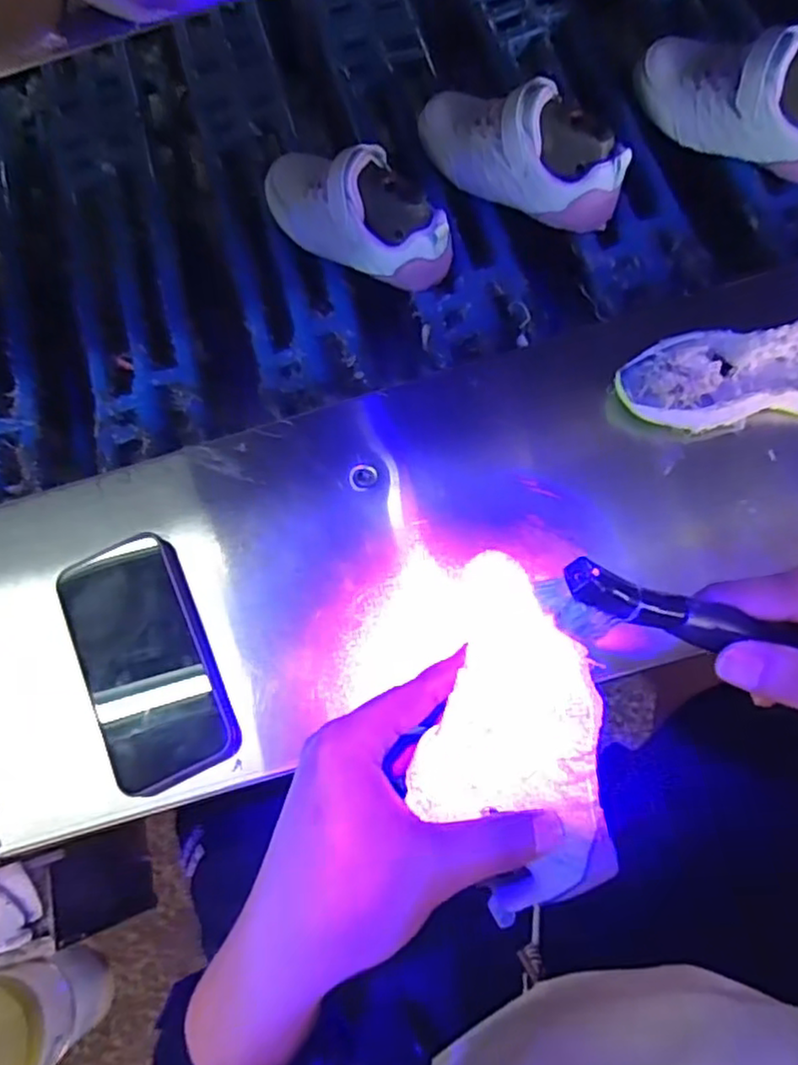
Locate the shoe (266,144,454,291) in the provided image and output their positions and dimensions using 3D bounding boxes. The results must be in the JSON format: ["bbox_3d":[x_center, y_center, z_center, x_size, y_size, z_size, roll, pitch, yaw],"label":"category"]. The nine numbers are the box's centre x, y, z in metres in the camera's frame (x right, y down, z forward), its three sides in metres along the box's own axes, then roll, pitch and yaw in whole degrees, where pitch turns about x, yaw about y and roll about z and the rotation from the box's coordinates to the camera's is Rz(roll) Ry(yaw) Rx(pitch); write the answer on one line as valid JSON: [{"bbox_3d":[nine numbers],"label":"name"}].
[{"bbox_3d":[-0.042,-0.264,0.545,0.182,0.076,0.065,30,84,23],"label":"shoe"}]

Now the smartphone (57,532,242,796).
[{"bbox_3d":[-0.168,0.083,0.449,0.080,0.017,0.164,-24,74,-8],"label":"smartphone"}]

